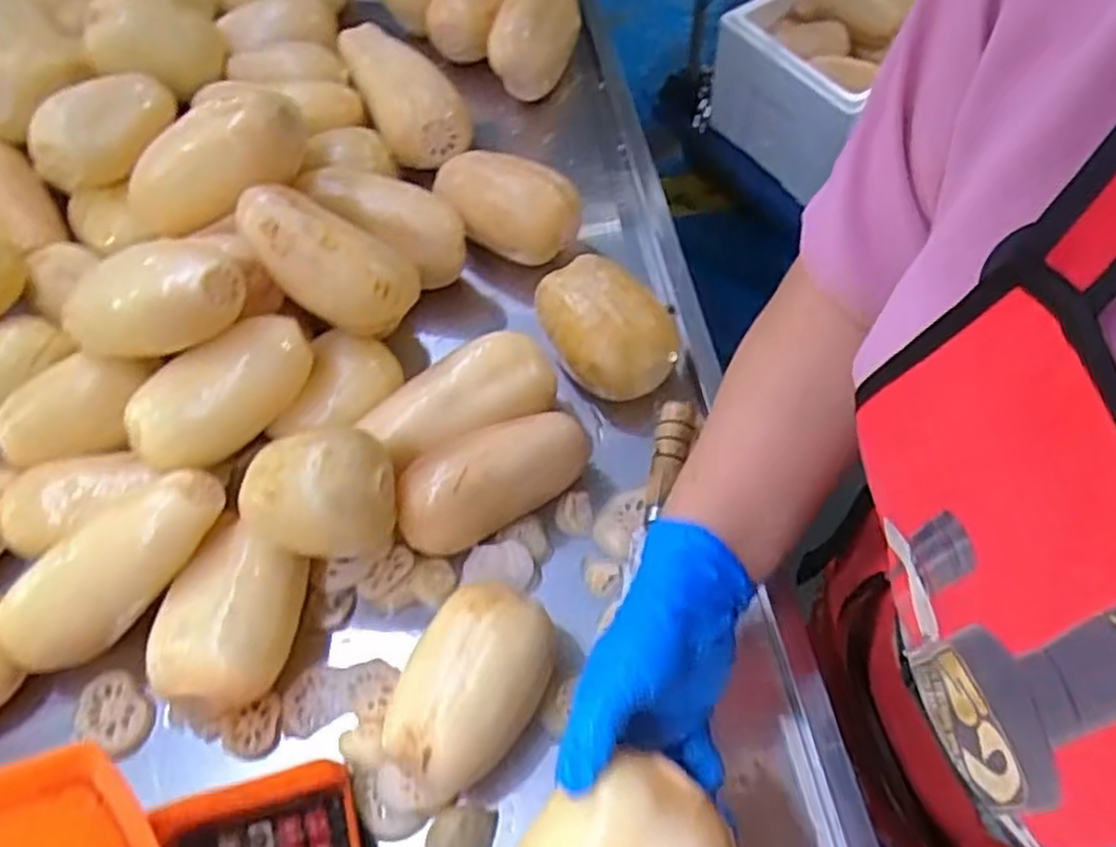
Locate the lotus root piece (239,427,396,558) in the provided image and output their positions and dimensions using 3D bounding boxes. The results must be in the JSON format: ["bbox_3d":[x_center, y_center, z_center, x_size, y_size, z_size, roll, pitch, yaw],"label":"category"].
[{"bbox_3d":[-0.151,0.046,0.500,0.090,0.066,0.077,-5,59,1],"label":"lotus root piece"}]

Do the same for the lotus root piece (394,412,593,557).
[{"bbox_3d":[-0.045,0.039,0.544,0.139,0.066,0.060,-26,61,-11],"label":"lotus root piece"}]

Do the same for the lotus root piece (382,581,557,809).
[{"bbox_3d":[-0.052,0.161,0.477,0.084,0.071,0.126,34,67,21],"label":"lotus root piece"}]

